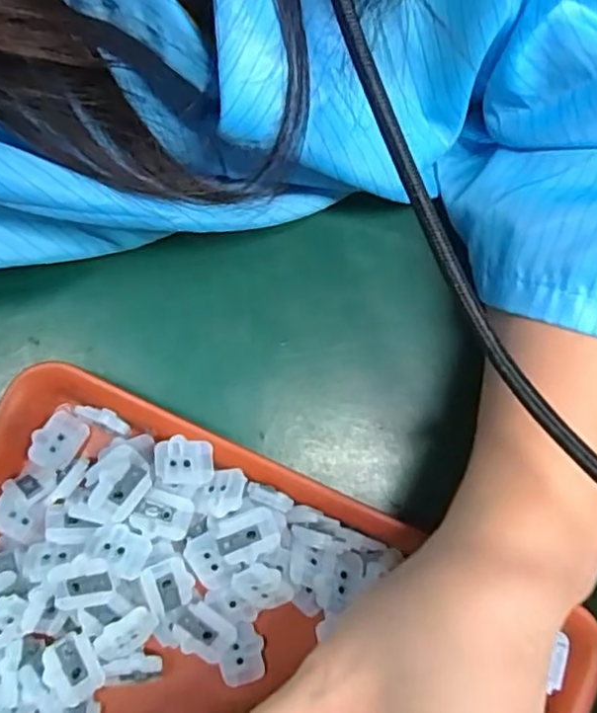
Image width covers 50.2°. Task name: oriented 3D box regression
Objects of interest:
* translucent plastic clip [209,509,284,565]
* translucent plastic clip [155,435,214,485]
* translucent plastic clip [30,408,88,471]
[{"bbox_3d":[-0.019,0.064,0.229,0.022,0.006,0.017,-22,84,-7],"label":"translucent plastic clip"},{"bbox_3d":[-0.042,0.038,0.232,0.021,0.006,0.017,-4,82,-5],"label":"translucent plastic clip"},{"bbox_3d":[-0.092,0.032,0.241,0.016,0.004,0.022,41,81,2],"label":"translucent plastic clip"}]

